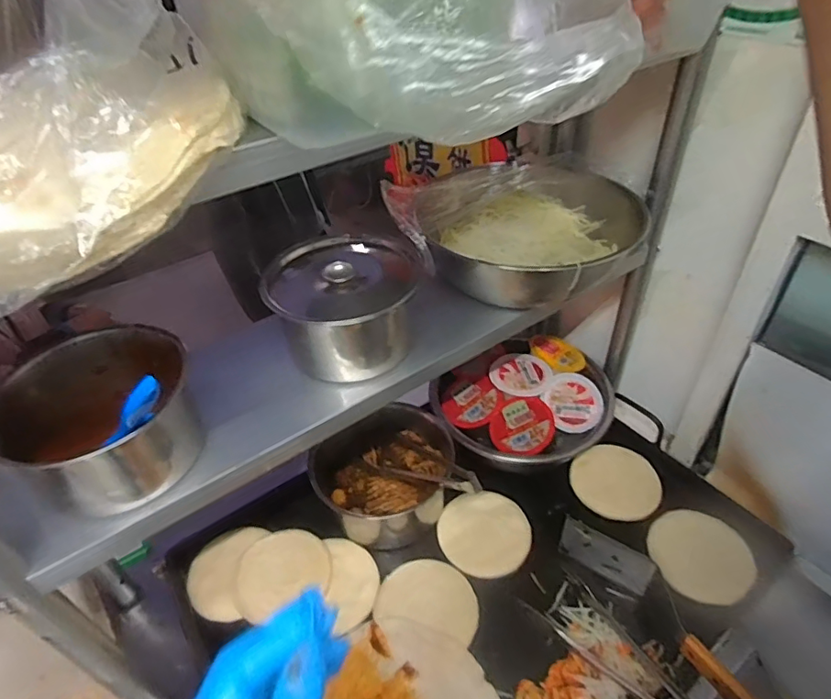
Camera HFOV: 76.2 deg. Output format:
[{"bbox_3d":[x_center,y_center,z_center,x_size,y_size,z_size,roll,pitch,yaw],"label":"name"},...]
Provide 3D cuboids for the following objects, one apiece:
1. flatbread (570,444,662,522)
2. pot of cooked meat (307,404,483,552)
[{"bbox_3d":[0.296,0.194,0.783,0.119,0.010,0.136,-16,33,-8],"label":"flatbread"},{"bbox_3d":[-0.043,0.166,0.752,0.193,0.093,0.190,-3,41,3],"label":"pot of cooked meat"}]

